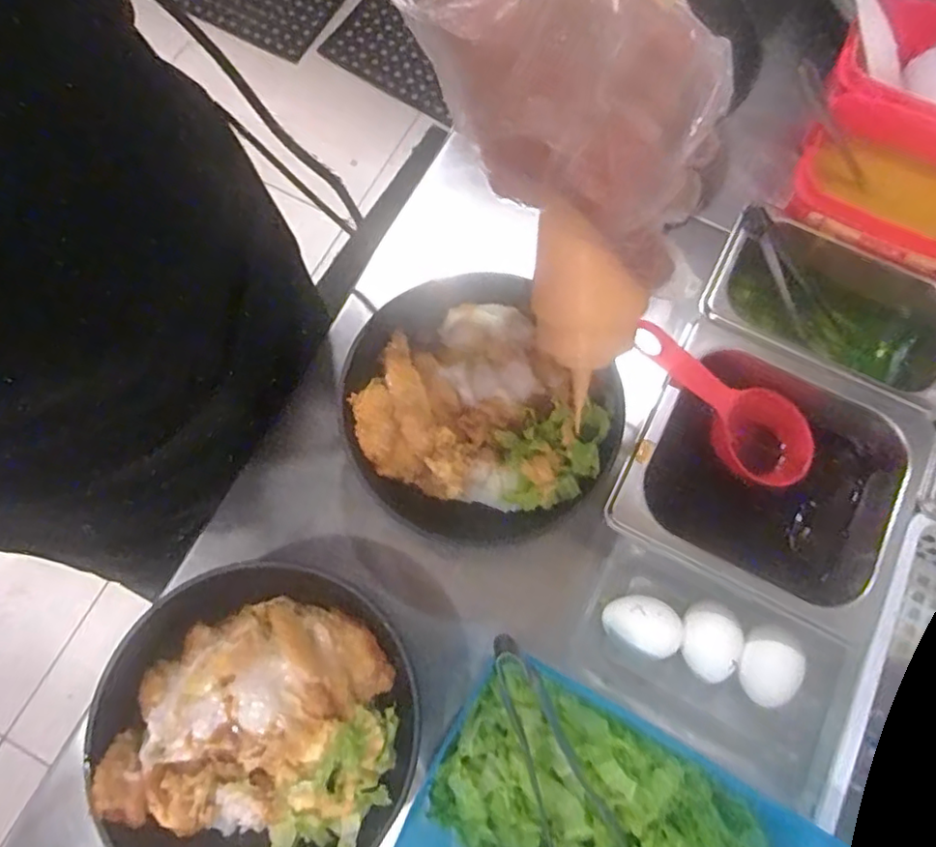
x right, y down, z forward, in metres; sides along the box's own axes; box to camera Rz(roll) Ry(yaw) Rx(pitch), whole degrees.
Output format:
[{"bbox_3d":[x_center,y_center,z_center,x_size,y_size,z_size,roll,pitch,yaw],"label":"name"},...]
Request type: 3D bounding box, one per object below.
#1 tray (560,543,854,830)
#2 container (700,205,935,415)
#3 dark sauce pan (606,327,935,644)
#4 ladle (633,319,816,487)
[{"bbox_3d":[0.164,0.164,0.421,0.178,0.084,0.099,28,76,7],"label":"tray"},{"bbox_3d":[0.262,-0.079,0.459,0.169,0.070,0.106,28,76,7],"label":"container"},{"bbox_3d":[0.201,0.038,0.431,0.175,0.075,0.161,27,76,7],"label":"dark sauce pan"},{"bbox_3d":[0.172,-0.015,0.424,0.145,0.027,0.058,38,77,-6],"label":"ladle"}]

